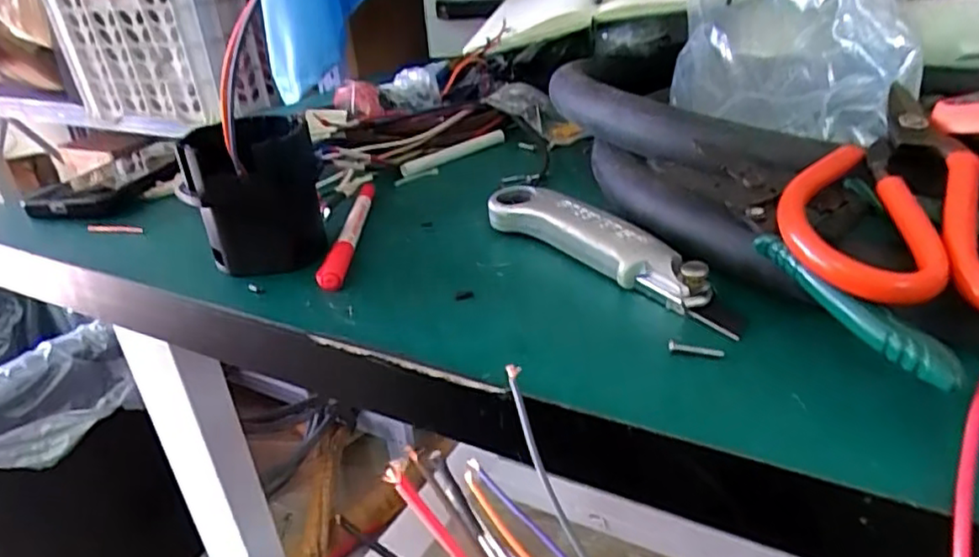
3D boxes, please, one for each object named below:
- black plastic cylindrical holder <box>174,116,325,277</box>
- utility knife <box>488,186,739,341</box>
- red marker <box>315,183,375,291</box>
[{"bbox_3d":[-0.127,-0.047,0.364,0.058,0.078,0.056,-5,28,2],"label":"black plastic cylindrical holder"},{"bbox_3d":[0.058,-0.017,0.344,0.027,0.027,0.155,-25,33,-31],"label":"utility knife"},{"bbox_3d":[-0.084,-0.031,0.403,0.013,0.014,0.135,-4,28,4],"label":"red marker"}]

